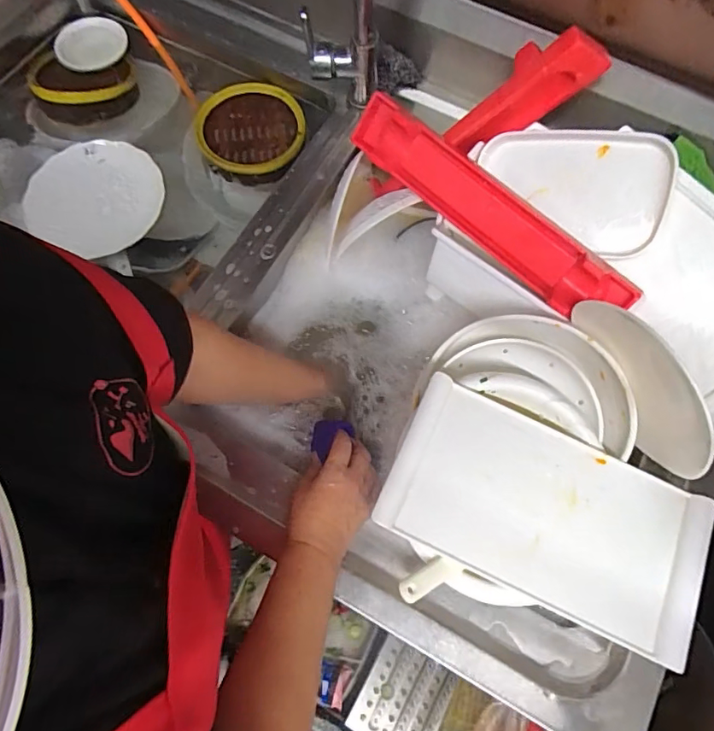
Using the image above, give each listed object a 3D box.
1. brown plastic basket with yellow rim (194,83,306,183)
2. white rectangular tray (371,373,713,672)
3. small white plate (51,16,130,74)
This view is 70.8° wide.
[{"bbox_3d":[-0.167,-0.362,0.777,0.172,0.040,0.163,1,68,-2],"label":"brown plastic basket with yellow rim"},{"bbox_3d":[0.196,0.152,0.522,0.326,0.025,0.173,23,69,7],"label":"white rectangular tray"},{"bbox_3d":[-0.435,-0.523,0.817,0.107,0.019,0.103,1,68,-2],"label":"small white plate"}]

